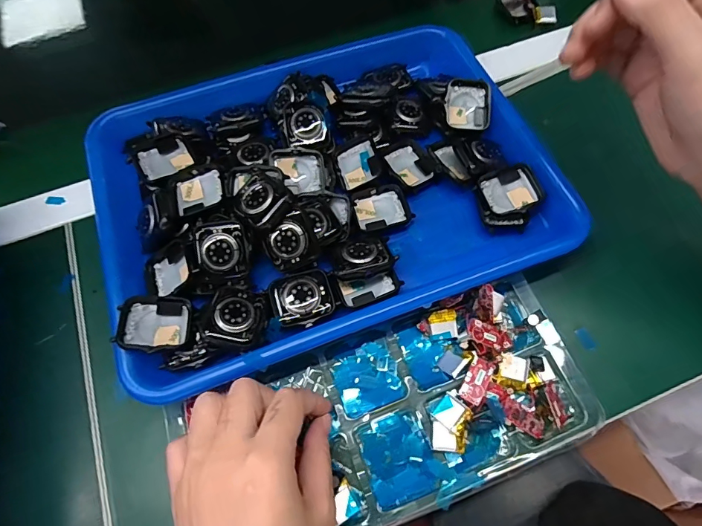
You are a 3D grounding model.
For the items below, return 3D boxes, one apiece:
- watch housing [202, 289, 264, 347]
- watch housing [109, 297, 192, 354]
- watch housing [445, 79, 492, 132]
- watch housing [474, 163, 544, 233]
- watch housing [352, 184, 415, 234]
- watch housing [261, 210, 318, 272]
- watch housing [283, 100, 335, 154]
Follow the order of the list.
[{"bbox_3d":[-0.074,0.035,0.270,0.036,0.010,0.036,14,56,-11],"label":"watch housing"},{"bbox_3d":[-0.125,0.039,0.270,0.043,0.009,0.037,1,55,-23],"label":"watch housing"},{"bbox_3d":[0.096,-0.129,0.347,0.036,0.008,0.040,4,92,3],"label":"watch housing"},{"bbox_3d":[0.118,-0.047,0.318,0.048,0.019,0.045,-16,64,-5],"label":"watch housing"},{"bbox_3d":[0.023,-0.041,0.322,0.039,0.008,0.034,-18,65,-6],"label":"watch housing"},{"bbox_3d":[-0.043,-0.013,0.287,0.032,0.010,0.035,-24,90,8],"label":"watch housing"},{"bbox_3d":[-0.034,-0.107,0.338,0.034,0.010,0.043,-14,90,1],"label":"watch housing"}]

